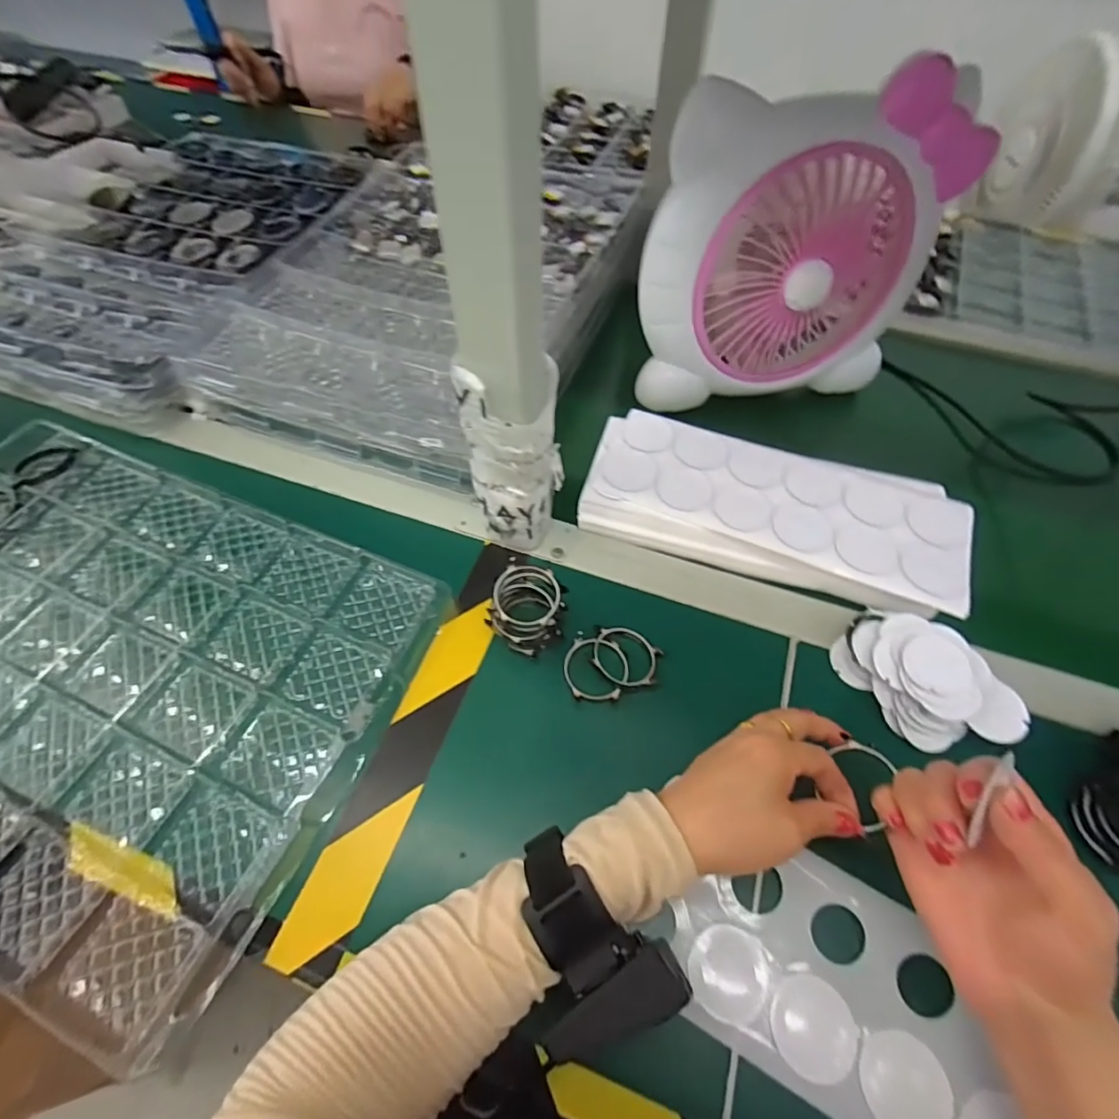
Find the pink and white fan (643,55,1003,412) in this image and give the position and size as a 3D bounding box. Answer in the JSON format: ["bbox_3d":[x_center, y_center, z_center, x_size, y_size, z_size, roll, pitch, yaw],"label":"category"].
[{"bbox_3d":[0.197,-0.255,0.473,0.248,0.228,0.088,-14,57,-11],"label":"pink and white fan"}]

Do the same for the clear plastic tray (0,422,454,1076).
[{"bbox_3d":[-0.334,0.065,0.384,0.441,0.021,0.302,21,57,12],"label":"clear plastic tray"}]

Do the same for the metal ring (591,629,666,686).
[{"bbox_3d":[0.048,0.068,0.389,0.047,0.013,0.044,1,56,-1],"label":"metal ring"}]

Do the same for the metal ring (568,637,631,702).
[{"bbox_3d":[0.027,0.077,0.386,0.043,0.007,0.044,1,56,-1],"label":"metal ring"}]

